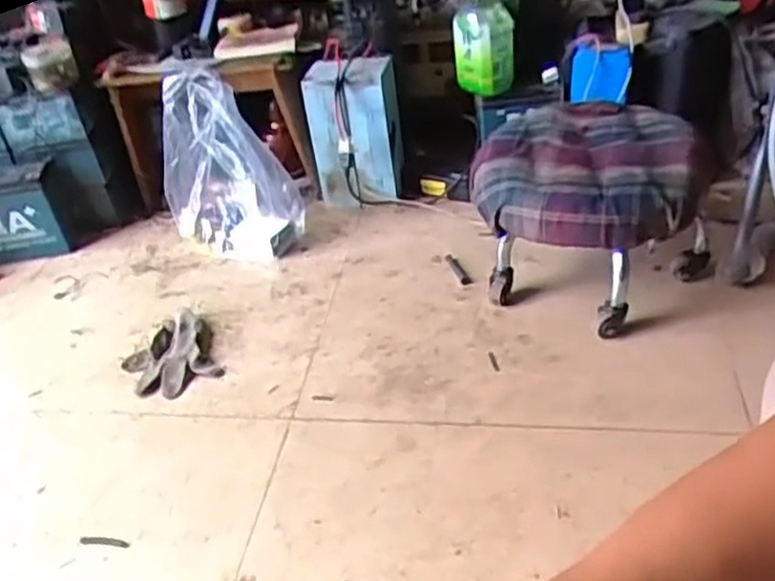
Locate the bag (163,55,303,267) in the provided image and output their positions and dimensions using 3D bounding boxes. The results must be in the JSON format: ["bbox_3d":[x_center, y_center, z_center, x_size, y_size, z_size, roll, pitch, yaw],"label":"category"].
[{"bbox_3d":[-0.308,-0.234,1.348,0.260,0.322,0.135,18,43,31],"label":"bag"}]

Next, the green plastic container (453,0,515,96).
[{"bbox_3d":[0.173,-0.456,1.352,0.110,0.182,0.088,-1,36,9],"label":"green plastic container"}]

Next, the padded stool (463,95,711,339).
[{"bbox_3d":[0.316,-0.121,1.181,0.328,0.233,0.321,-5,36,4],"label":"padded stool"}]

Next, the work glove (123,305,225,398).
[{"bbox_3d":[-0.336,0.095,1.159,0.136,0.033,0.164,-25,39,-22],"label":"work glove"}]

